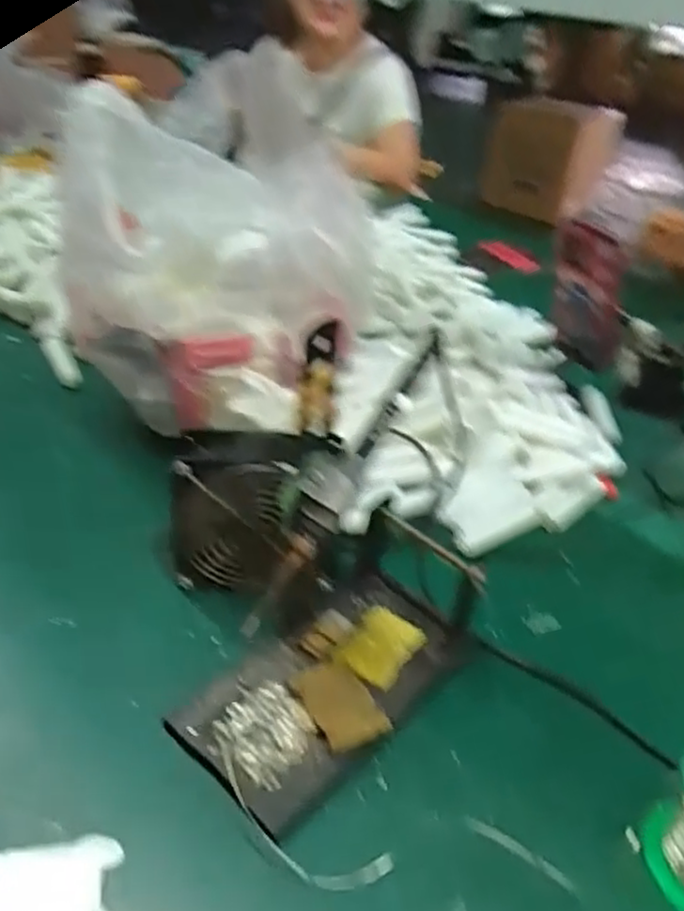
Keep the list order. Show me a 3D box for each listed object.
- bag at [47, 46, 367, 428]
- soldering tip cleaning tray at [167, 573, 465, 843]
[{"bbox_3d":[-0.110,-0.184,0.638,0.263,0.251,0.202,-11,39,-22],"label":"bag"},{"bbox_3d":[-0.006,0.151,0.467,0.100,0.018,0.188,32,43,32],"label":"soldering tip cleaning tray"}]

